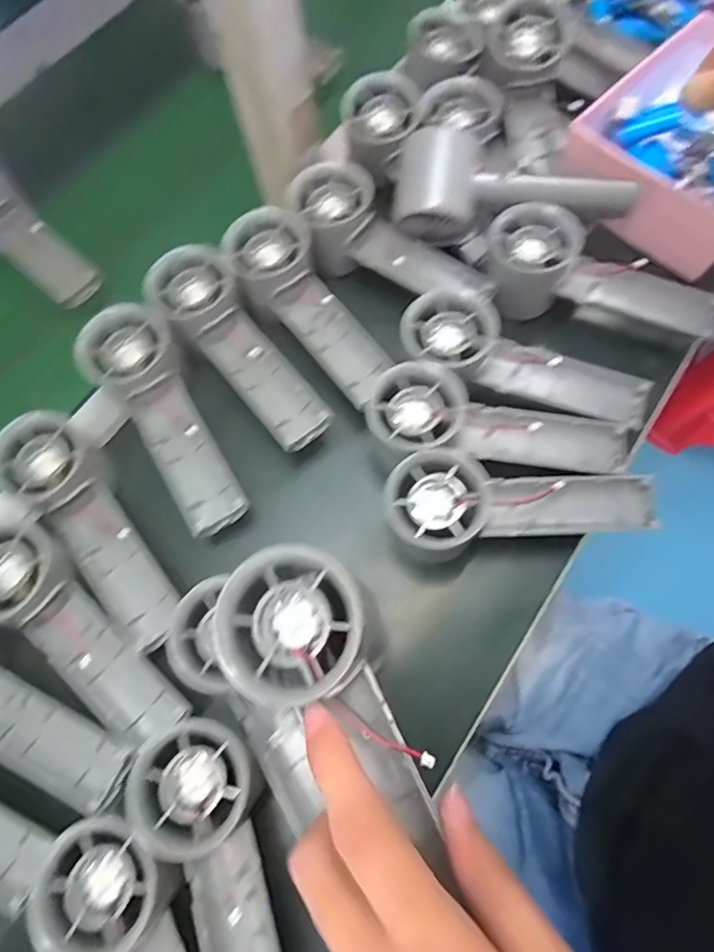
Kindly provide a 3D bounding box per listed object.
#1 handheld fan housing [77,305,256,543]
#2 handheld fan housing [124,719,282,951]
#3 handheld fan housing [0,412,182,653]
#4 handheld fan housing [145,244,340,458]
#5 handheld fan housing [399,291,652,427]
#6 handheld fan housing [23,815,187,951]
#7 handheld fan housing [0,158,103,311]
[{"bbox_3d":[-0.122,-0.037,0.350,0.055,0.027,0.158,-31,84,-8],"label":"handheld fan housing"},{"bbox_3d":[-0.063,0.200,0.255,0.054,0.027,0.157,-20,70,-4],"label":"handheld fan housing"},{"bbox_3d":[-0.157,0.029,0.319,0.051,0.035,0.152,-39,73,-11],"label":"handheld fan housing"},{"bbox_3d":[-0.075,-0.089,0.356,0.053,0.035,0.151,-42,73,-12],"label":"handheld fan housing"},{"bbox_3d":[0.105,-0.071,0.351,0.158,0.034,0.059,22,72,-3],"label":"handheld fan housing"},{"bbox_3d":[-0.090,0.231,0.244,0.056,0.029,0.154,-35,72,-9],"label":"handheld fan housing"},{"bbox_3d":[-0.268,-0.197,0.427,0.160,0.033,0.056,40,77,15],"label":"handheld fan housing"}]

